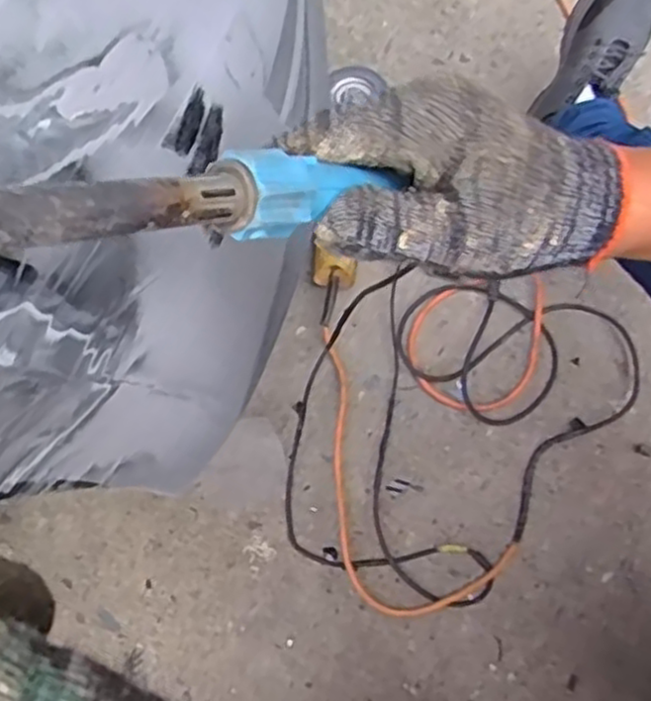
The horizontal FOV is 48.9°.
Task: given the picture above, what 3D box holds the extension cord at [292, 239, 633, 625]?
[{"bbox_3d":[0.159,0.092,0.856,0.402,0.027,0.422,9,69,2],"label":"extension cord"}]

